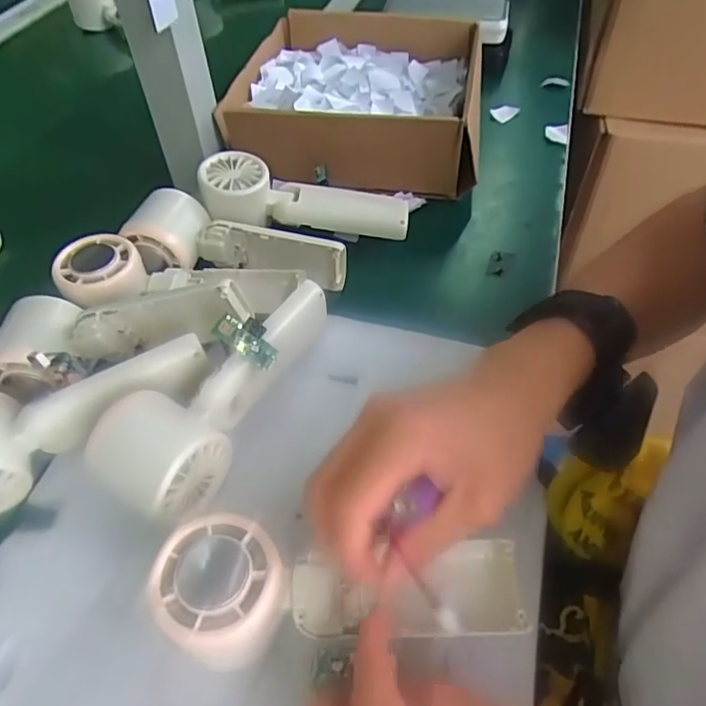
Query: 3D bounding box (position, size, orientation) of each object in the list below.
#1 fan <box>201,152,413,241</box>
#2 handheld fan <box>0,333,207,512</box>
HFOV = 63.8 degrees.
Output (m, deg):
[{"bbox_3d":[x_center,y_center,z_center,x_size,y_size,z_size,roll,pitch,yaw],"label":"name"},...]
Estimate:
[{"bbox_3d":[-0.037,-0.126,0.451,0.159,0.042,0.043,2,51,2],"label":"fan"},{"bbox_3d":[-0.165,0.033,0.328,0.163,0.057,0.054,-24,55,-17],"label":"handheld fan"}]

